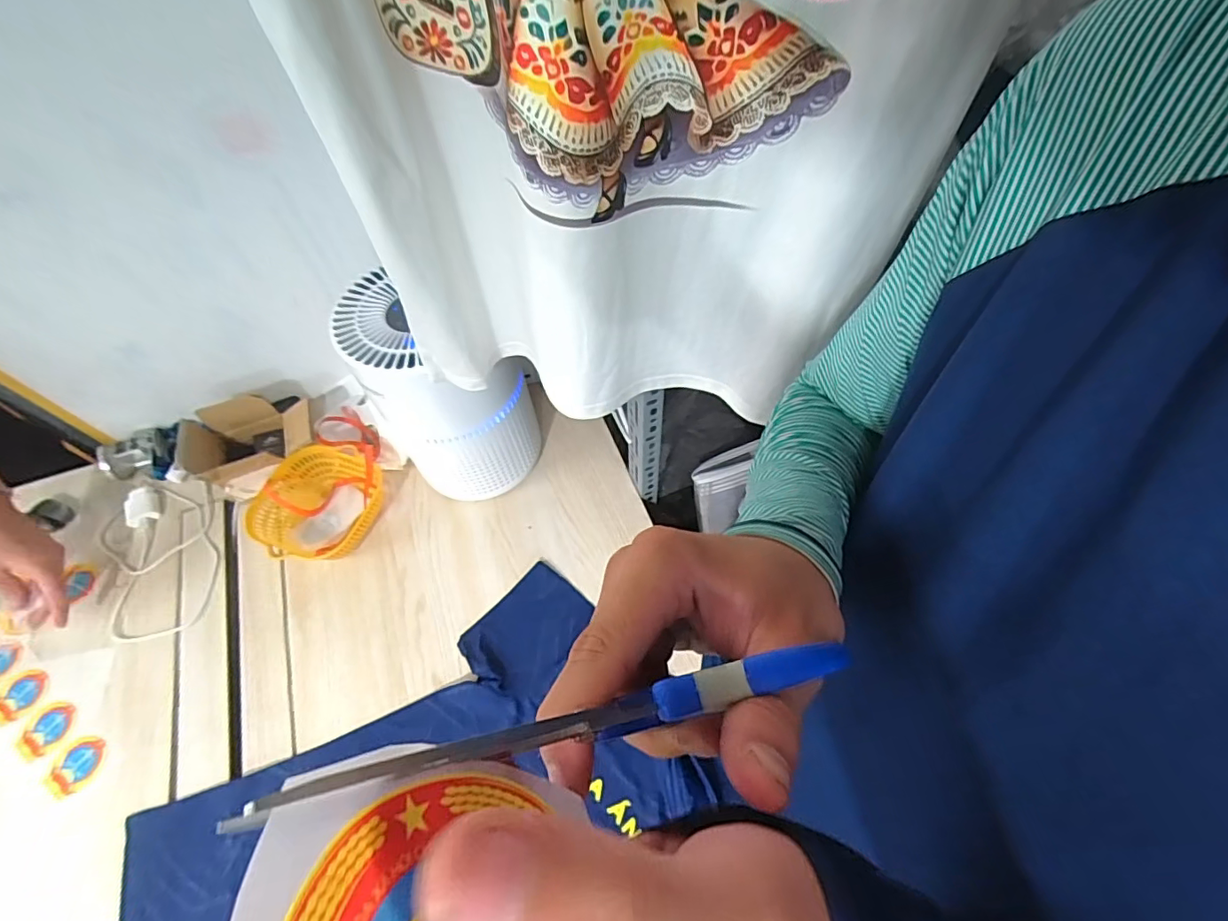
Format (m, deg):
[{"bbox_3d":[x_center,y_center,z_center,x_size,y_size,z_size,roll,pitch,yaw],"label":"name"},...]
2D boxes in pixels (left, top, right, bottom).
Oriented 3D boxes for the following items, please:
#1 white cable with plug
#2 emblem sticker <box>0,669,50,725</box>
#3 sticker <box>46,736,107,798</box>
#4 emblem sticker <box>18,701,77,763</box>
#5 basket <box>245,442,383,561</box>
[{"bbox_3d":[-0.676,0.139,0.778,0.195,0.020,0.239,-2,59,0],"label":"white cable with plug"},{"bbox_3d":[-0.777,0.306,0.692,0.054,0.005,0.067,25,63,16],"label":"emblem sticker"},{"bbox_3d":[-0.659,0.372,0.648,0.054,0.004,0.064,20,63,11],"label":"sticker"},{"bbox_3d":[-0.717,0.340,0.669,0.063,0.005,0.057,-38,68,-20],"label":"emblem sticker"},{"bbox_3d":[-0.434,0.065,0.789,0.157,0.073,0.184,11,60,7],"label":"basket"}]

